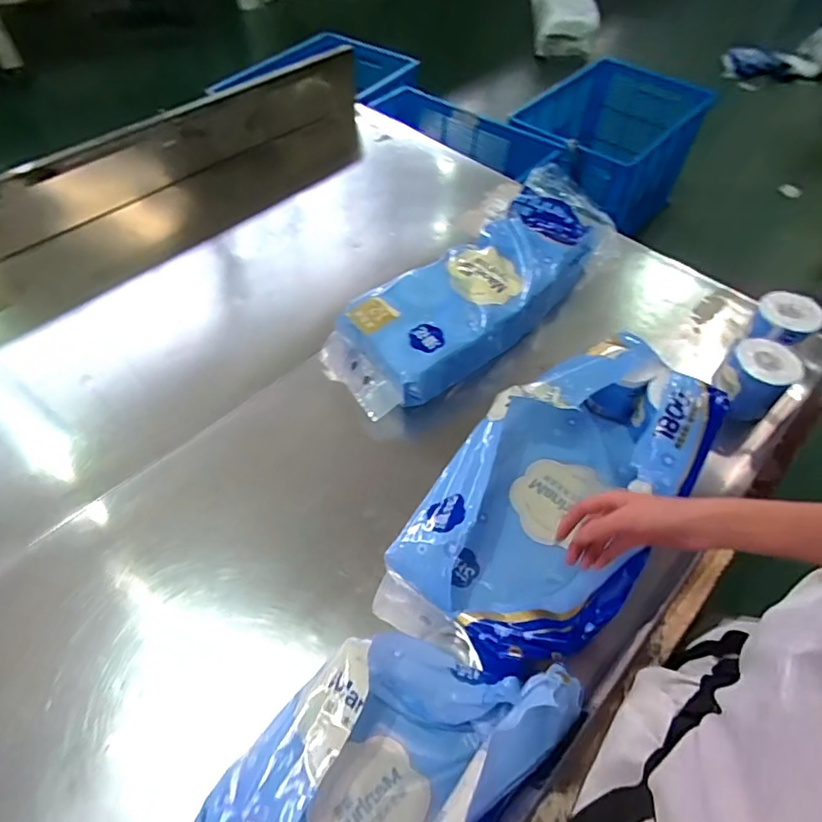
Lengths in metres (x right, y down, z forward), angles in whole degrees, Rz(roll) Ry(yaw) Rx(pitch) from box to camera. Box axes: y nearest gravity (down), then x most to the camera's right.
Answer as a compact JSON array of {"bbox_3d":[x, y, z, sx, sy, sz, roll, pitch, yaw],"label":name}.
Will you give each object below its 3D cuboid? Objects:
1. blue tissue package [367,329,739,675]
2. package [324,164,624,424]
[{"bbox_3d":[0.219,0.122,0.788,0.285,0.133,0.565,39,65,23],"label":"blue tissue package"},{"bbox_3d":[0.142,-0.263,1.082,0.260,0.135,0.729,39,63,23],"label":"package"}]

